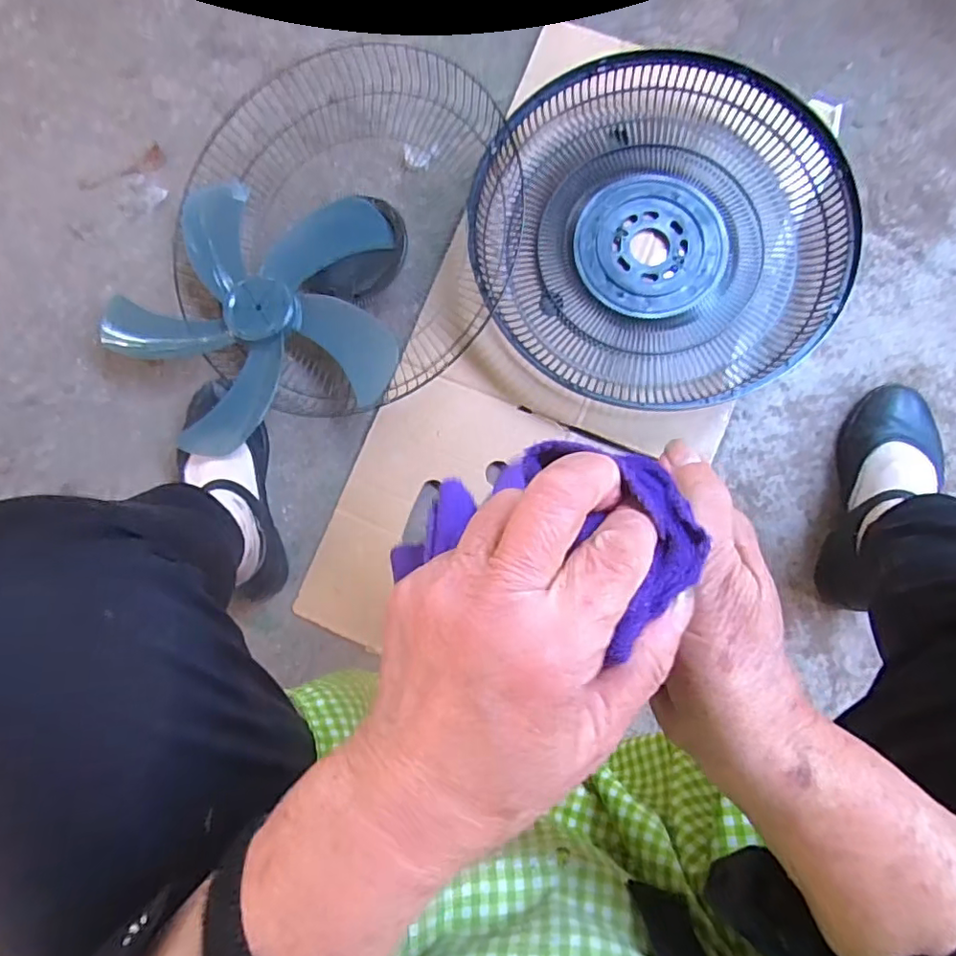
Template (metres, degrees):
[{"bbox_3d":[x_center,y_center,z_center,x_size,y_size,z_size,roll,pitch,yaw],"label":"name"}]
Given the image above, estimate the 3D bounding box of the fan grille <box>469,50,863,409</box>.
[{"bbox_3d":[0.203,-0.279,0.653,0.392,0.072,0.384,0,86,3],"label":"fan grille"}]

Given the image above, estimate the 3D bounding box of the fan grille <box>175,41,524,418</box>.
[{"bbox_3d":[-0.147,-0.282,0.658,0.379,0.051,0.403,0,86,3],"label":"fan grille"}]

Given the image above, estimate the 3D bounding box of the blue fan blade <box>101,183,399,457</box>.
[{"bbox_3d":[-0.253,-0.188,0.652,0.334,0.054,0.319,-3,85,2],"label":"blue fan blade"}]

